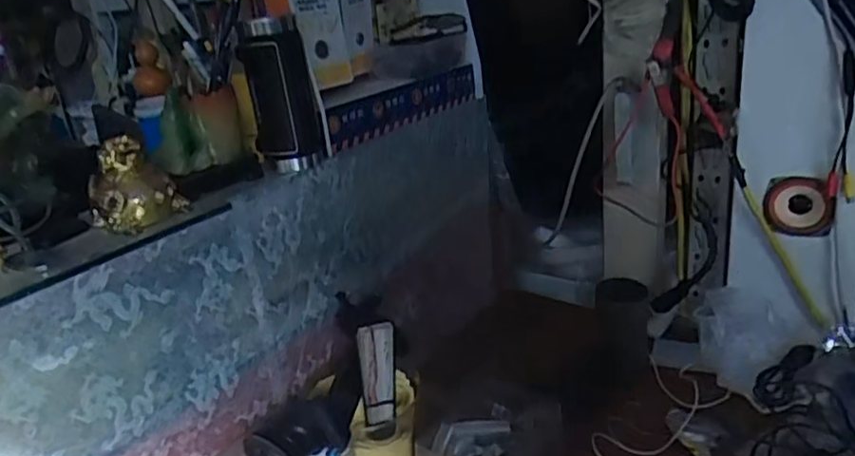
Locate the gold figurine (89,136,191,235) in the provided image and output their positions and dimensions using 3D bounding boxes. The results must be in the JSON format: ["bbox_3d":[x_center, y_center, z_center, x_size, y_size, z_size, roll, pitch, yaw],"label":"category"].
[{"bbox_3d":[-0.260,-0.040,0.577,0.078,0.071,0.056,-17,24,-25],"label":"gold figurine"}]

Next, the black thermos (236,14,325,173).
[{"bbox_3d":[-0.152,-0.137,0.666,0.072,0.149,0.053,-8,22,-7],"label":"black thermos"}]

